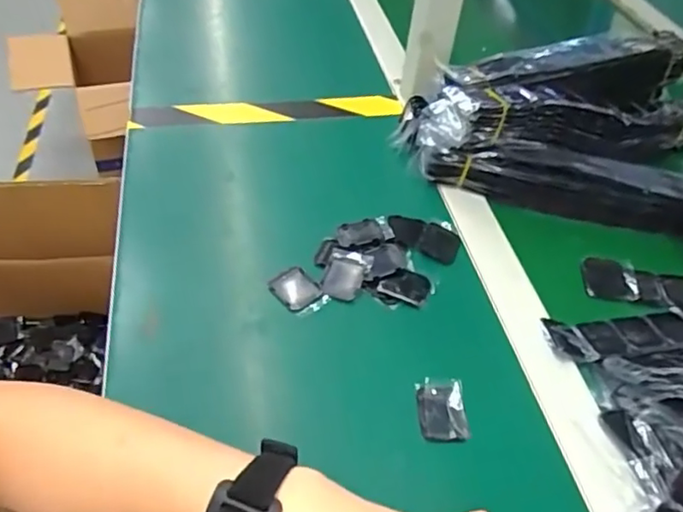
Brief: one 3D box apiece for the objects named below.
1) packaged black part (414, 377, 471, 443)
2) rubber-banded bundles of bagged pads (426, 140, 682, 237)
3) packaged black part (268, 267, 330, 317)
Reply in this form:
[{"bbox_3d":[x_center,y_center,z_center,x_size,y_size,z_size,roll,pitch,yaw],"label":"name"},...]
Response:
[{"bbox_3d":[0.070,0.108,0.408,0.034,0.008,0.045,-1,46,-7],"label":"packaged black part"},{"bbox_3d":[0.256,-0.061,0.558,0.335,0.061,0.032,11,46,5],"label":"rubber-banded bundles of bagged pads"},{"bbox_3d":[-0.035,0.029,0.471,0.033,0.009,0.044,-32,57,-31],"label":"packaged black part"}]

